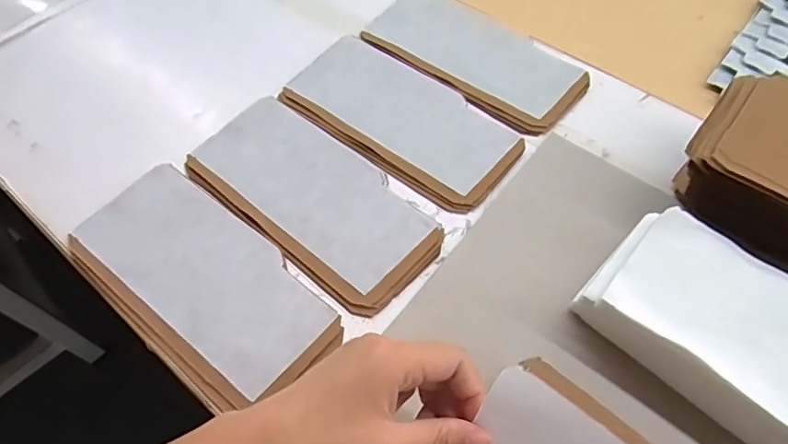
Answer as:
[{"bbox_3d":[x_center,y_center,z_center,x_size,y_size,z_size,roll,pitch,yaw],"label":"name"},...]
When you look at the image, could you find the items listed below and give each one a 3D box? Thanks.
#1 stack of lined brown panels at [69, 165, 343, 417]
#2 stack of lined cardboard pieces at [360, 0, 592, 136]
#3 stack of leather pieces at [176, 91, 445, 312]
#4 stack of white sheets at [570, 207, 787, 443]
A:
[{"bbox_3d":[-0.149,0.044,0.405,0.218,0.010,0.108,37,67,22],"label":"stack of lined brown panels"},{"bbox_3d":[0.080,-0.169,0.534,0.225,0.008,0.109,36,66,21],"label":"stack of lined cardboard pieces"},{"bbox_3d":[-0.069,-0.023,0.443,0.225,0.009,0.106,36,66,21],"label":"stack of leather pieces"},{"bbox_3d":[0.234,0.089,0.334,0.224,0.068,0.110,37,67,21],"label":"stack of white sheets"}]

